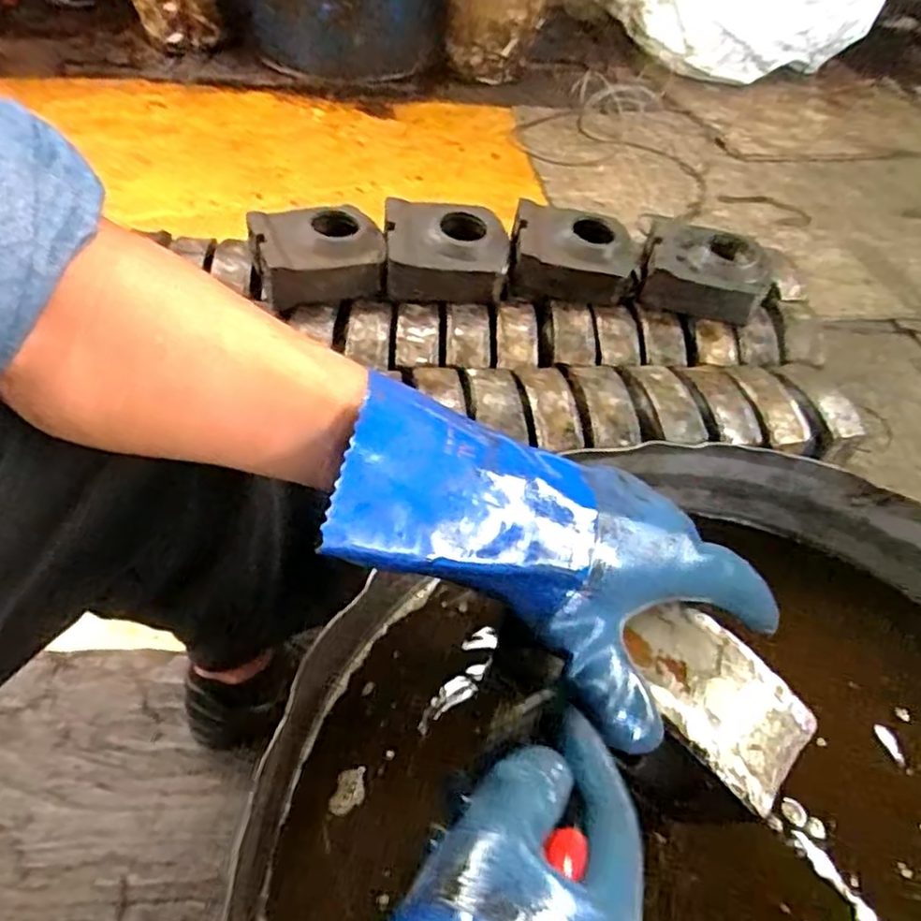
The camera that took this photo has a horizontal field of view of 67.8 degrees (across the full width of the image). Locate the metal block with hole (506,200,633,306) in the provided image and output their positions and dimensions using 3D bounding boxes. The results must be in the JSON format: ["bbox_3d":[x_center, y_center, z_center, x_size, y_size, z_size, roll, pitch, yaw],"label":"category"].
[{"bbox_3d":[0.177,-0.335,1.098,0.191,0.091,0.171,9,49,2],"label":"metal block with hole"}]

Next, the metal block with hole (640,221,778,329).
[{"bbox_3d":[0.391,-0.309,1.095,0.187,0.071,0.182,17,50,9],"label":"metal block with hole"}]

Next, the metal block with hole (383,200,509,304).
[{"bbox_3d":[-0.024,-0.330,1.076,0.187,0.080,0.162,1,49,-4],"label":"metal block with hole"}]

